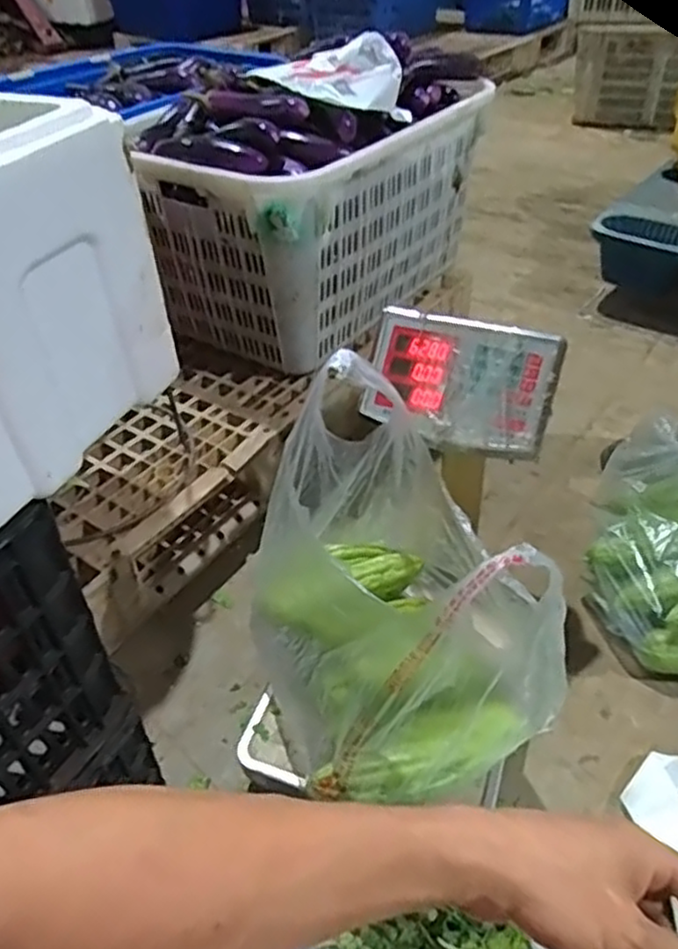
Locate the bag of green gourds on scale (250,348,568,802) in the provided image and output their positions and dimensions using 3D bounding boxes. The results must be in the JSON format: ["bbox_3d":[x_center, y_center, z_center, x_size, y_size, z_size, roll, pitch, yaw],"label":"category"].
[{"bbox_3d":[0.037,0.092,0.688,0.220,0.321,0.325,-16,43,-14],"label":"bag of green gourds on scale"}]

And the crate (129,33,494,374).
[{"bbox_3d":[-0.031,-0.541,1.320,0.368,0.412,0.641,24,48,27],"label":"crate"}]

